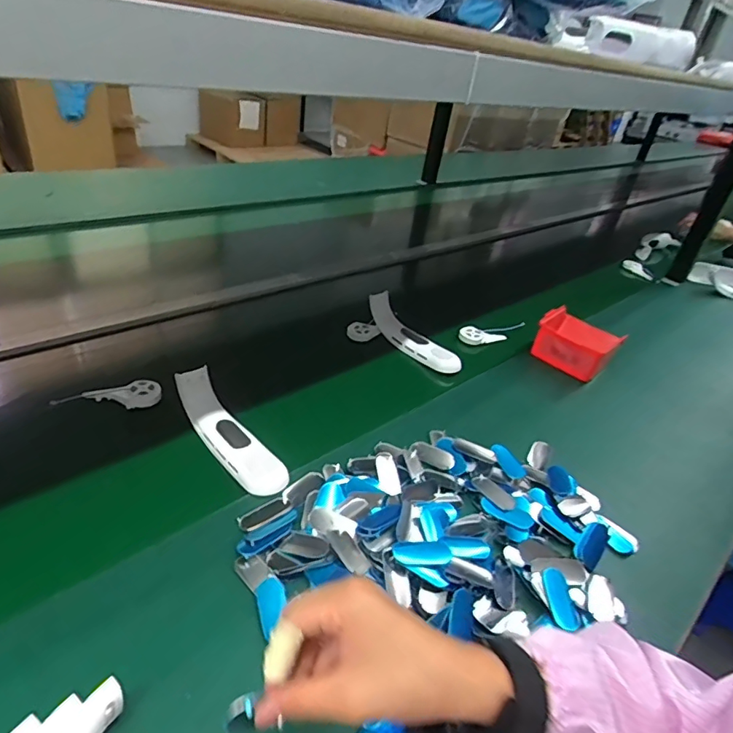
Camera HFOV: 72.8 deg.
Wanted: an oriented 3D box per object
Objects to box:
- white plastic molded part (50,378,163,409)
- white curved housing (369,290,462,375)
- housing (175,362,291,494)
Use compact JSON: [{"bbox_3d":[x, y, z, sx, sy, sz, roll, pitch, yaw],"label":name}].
[{"bbox_3d":[-0.337,0.038,0.647,0.132,0.021,0.039,0,35,-14],"label":"white plastic molded part"},{"bbox_3d":[0.080,-0.051,0.862,0.043,0.046,0.201,-26,58,-40],"label":"white curved housing"},{"bbox_3d":[-0.163,0.073,0.598,0.049,0.060,0.190,-22,45,-38],"label":"housing"}]

